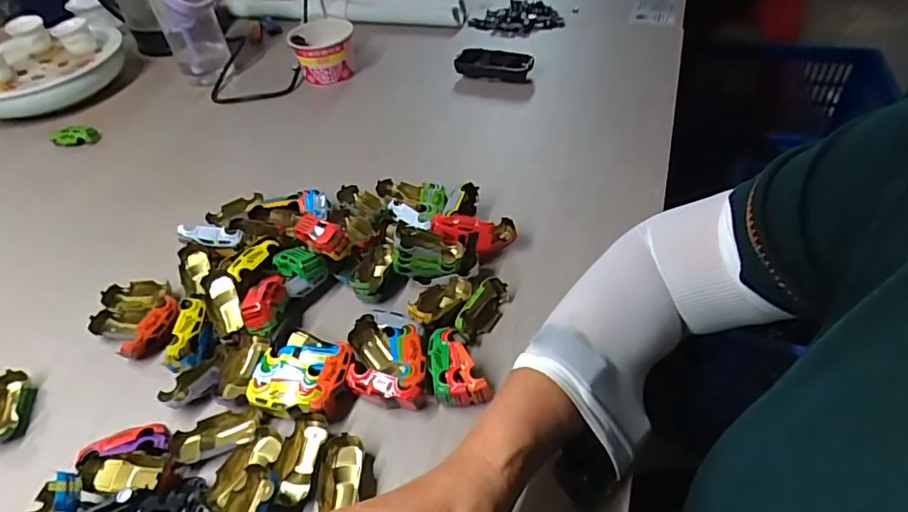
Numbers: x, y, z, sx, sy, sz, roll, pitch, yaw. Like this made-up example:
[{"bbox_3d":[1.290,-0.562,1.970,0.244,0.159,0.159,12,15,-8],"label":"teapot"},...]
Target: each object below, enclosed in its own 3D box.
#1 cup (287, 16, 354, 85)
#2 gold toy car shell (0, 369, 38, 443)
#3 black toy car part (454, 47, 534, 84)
[{"bbox_3d":[-0.194,-0.303,0.814,0.092,0.082,0.095,-4,43,4],"label":"cup"},{"bbox_3d":[-0.376,0.127,0.457,0.029,0.018,0.063,-20,45,-13],"label":"gold toy car shell"},{"bbox_3d":[0.054,-0.264,0.753,0.105,0.036,0.033,12,47,20],"label":"black toy car part"}]

